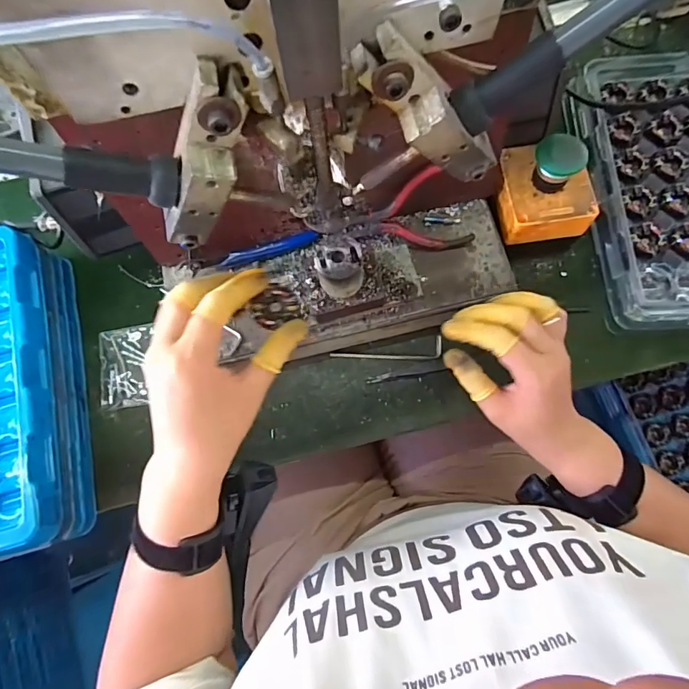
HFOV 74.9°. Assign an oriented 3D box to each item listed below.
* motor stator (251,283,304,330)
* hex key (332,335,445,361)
[{"bbox_3d":[-0.045,-0.024,0.299,0.031,0.009,0.027,-40,78,-8],"label":"motor stator"},{"bbox_3d":[0.040,0.011,0.419,0.103,0.010,0.021,-9,76,-1],"label":"hex key"}]

